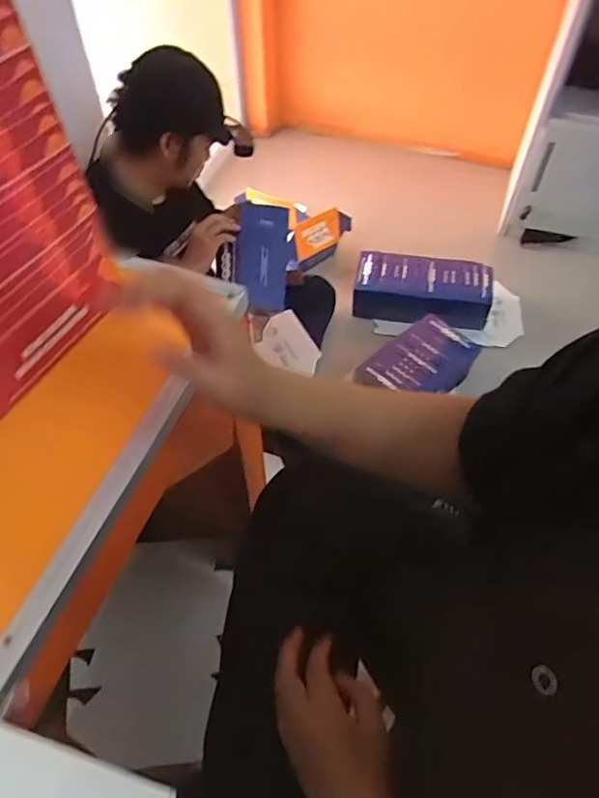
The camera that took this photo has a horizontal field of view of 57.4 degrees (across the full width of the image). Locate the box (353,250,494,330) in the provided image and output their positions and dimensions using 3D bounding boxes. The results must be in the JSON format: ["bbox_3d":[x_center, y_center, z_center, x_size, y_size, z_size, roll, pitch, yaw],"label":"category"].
[{"bbox_3d":[0.367,-0.327,1.632,0.396,0.119,0.169,10,54,7],"label":"box"}]

